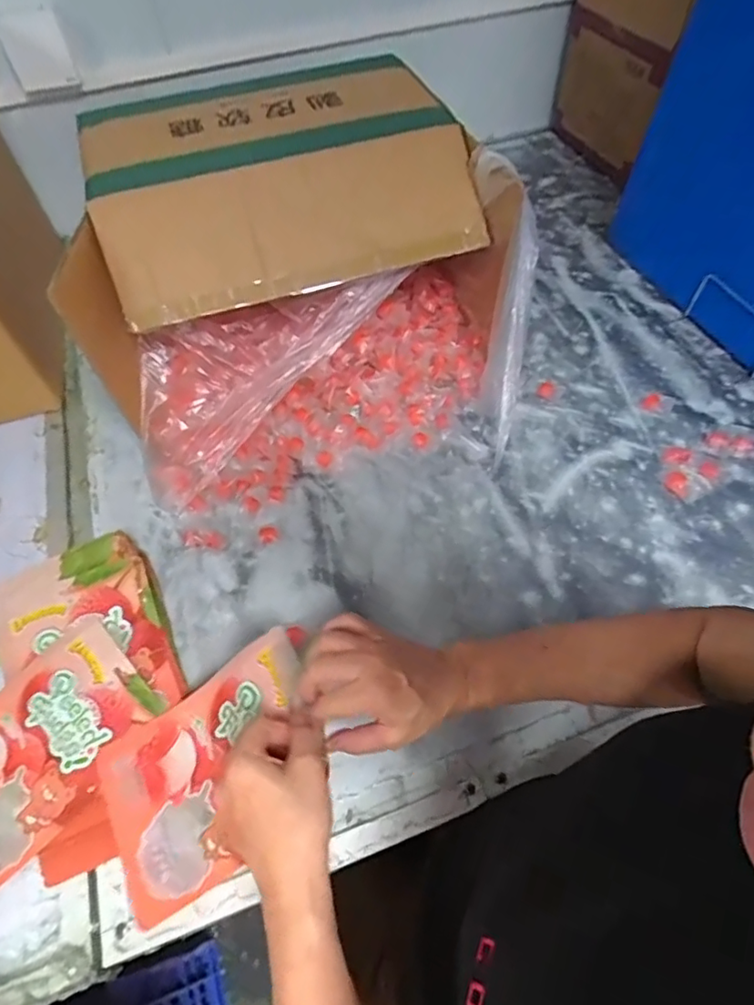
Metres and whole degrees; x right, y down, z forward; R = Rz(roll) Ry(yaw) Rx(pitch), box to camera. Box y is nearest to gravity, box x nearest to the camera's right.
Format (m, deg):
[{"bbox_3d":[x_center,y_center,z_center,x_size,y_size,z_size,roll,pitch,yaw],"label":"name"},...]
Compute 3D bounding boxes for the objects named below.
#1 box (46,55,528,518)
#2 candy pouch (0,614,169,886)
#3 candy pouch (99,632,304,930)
[{"bbox_3d":[-0.095,-0.264,0.718,0.484,0.303,0.360,-14,57,-7],"label":"box"},{"bbox_3d":[-0.330,0.236,0.540,0.219,0.032,0.152,-40,63,-21],"label":"candy pouch"},{"bbox_3d":[-0.144,0.235,0.496,0.215,0.030,0.159,-36,57,3],"label":"candy pouch"}]

